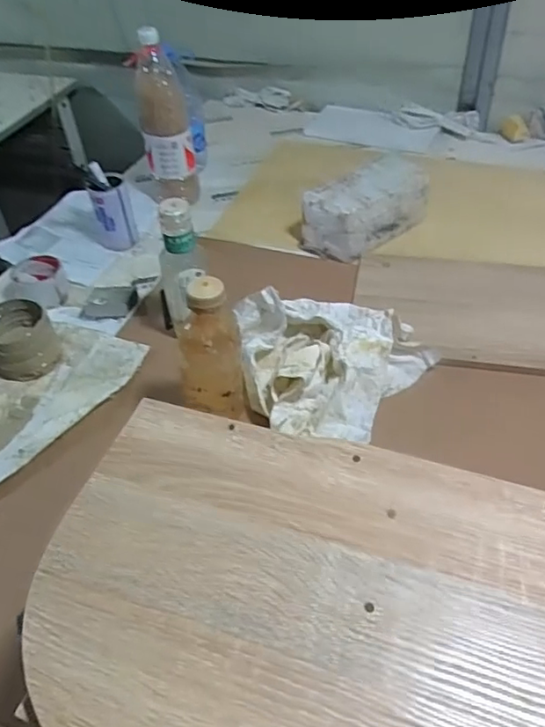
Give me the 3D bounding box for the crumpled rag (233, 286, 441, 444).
[{"bbox_3d":[0.083,0.003,0.723,0.250,0.089,0.197,-3,45,2],"label":"crumpled rag"}]

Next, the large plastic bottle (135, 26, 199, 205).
[{"bbox_3d":[-0.197,-0.446,1.051,0.083,0.285,0.098,-8,45,-4],"label":"large plastic bottle"}]

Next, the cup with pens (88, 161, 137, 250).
[{"bbox_3d":[-0.280,-0.270,1.002,0.065,0.125,0.057,-16,46,-11],"label":"cup with pens"}]

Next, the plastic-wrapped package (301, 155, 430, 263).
[{"bbox_3d":[0.159,-0.267,0.980,0.219,0.099,0.101,-32,51,-24],"label":"plastic-wrapped package"}]

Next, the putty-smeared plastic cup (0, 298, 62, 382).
[{"bbox_3d":[-0.360,-0.037,0.816,0.093,0.067,0.105,-27,49,-21],"label":"putty-smeared plastic cup"}]

